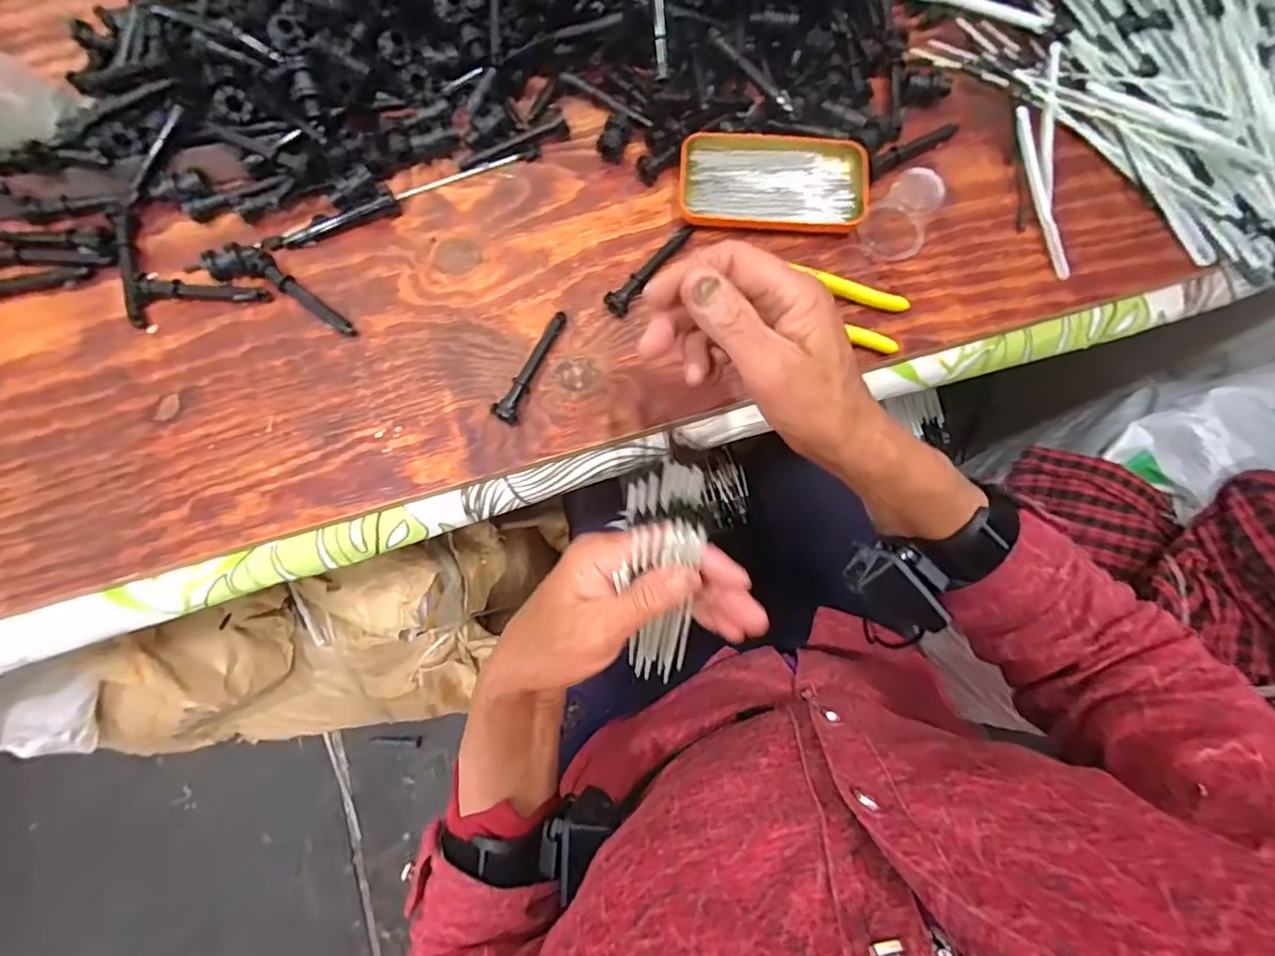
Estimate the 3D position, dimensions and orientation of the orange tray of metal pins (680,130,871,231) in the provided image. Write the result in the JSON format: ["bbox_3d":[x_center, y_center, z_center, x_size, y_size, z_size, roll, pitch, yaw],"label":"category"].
[{"bbox_3d":[0.109,-0.242,0.444,0.146,0.017,0.079,3,79,1],"label":"orange tray of metal pins"}]

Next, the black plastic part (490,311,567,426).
[{"bbox_3d":[-0.080,-0.085,0.414,0.016,0.017,0.096,24,80,5],"label":"black plastic part"}]

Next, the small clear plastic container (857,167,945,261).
[{"bbox_3d":[0.206,-0.204,0.421,0.049,0.052,0.045,35,81,6],"label":"small clear plastic container"}]

